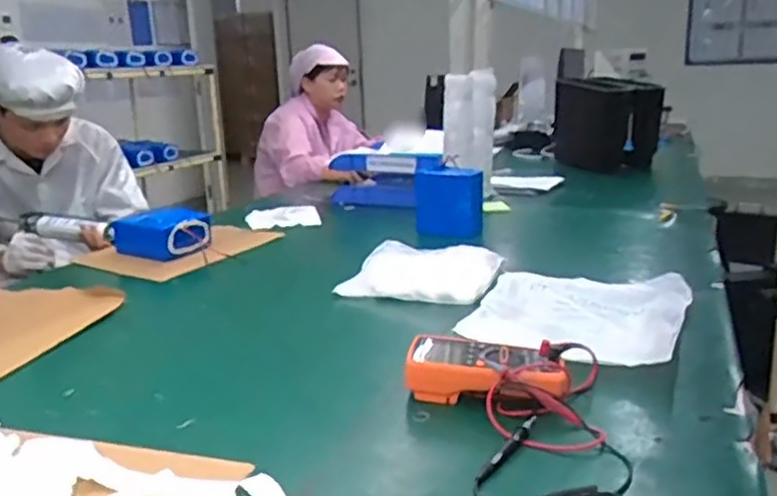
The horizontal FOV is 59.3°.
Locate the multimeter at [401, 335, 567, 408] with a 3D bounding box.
[{"bbox_3d":[0.117,0.151,0.812,0.186,0.052,0.089,3,17,15],"label":"multimeter"}]

